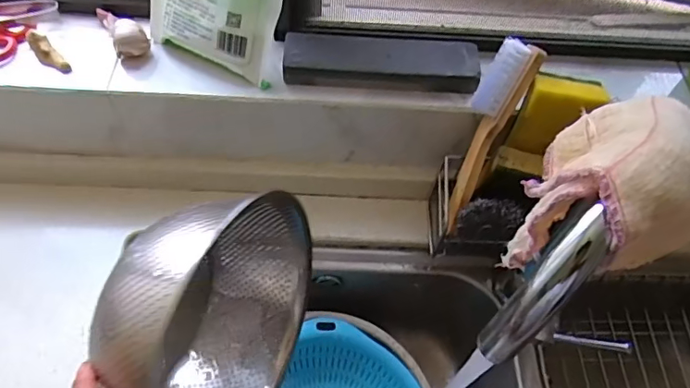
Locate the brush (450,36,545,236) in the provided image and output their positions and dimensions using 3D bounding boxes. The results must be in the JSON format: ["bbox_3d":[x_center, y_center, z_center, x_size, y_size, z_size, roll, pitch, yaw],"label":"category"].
[{"bbox_3d":[0.133,-0.053,0.494,0.042,0.186,0.028,21,20,9],"label":"brush"}]

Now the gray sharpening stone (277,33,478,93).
[{"bbox_3d":[0.035,-0.132,0.505,0.187,0.026,0.051,5,57,-1],"label":"gray sharpening stone"}]

